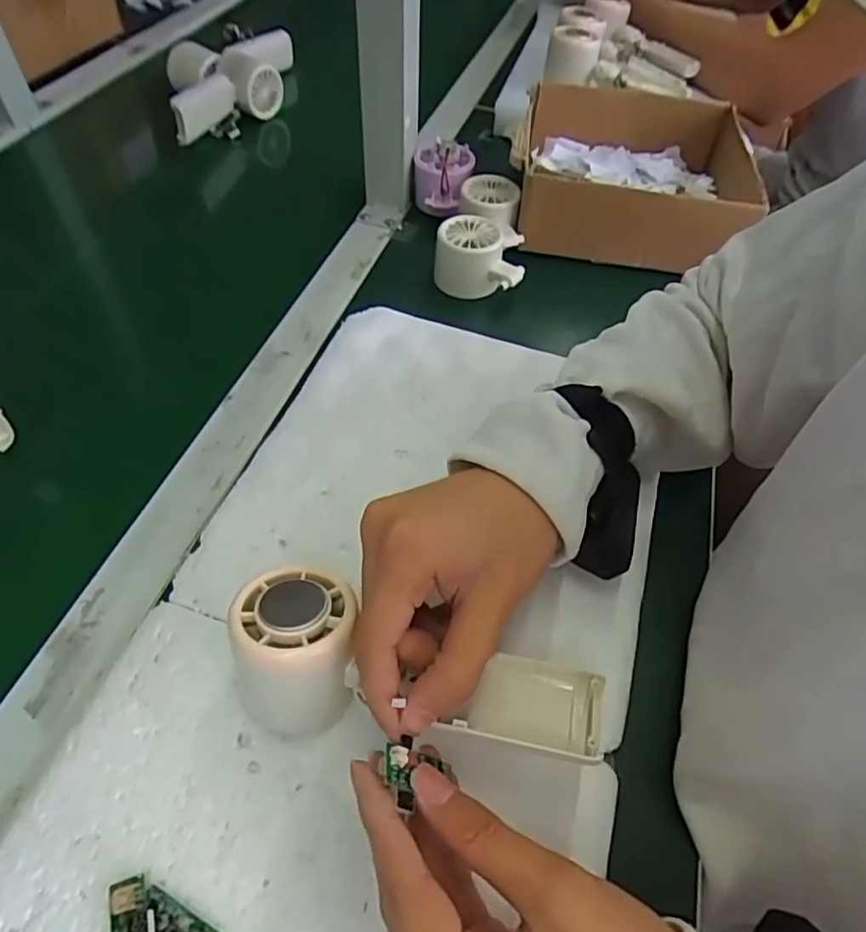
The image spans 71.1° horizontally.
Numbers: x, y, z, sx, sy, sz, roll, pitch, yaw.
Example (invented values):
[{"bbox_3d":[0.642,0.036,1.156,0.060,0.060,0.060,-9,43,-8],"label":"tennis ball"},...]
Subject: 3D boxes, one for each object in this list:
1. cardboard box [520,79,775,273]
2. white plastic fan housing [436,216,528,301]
[{"bbox_3d":[0.188,-0.286,0.581,0.196,0.076,0.223,7,53,2],"label":"cardboard box"},{"bbox_3d":[0.042,-0.178,0.515,0.079,0.042,0.064,-1,53,-5],"label":"white plastic fan housing"}]

